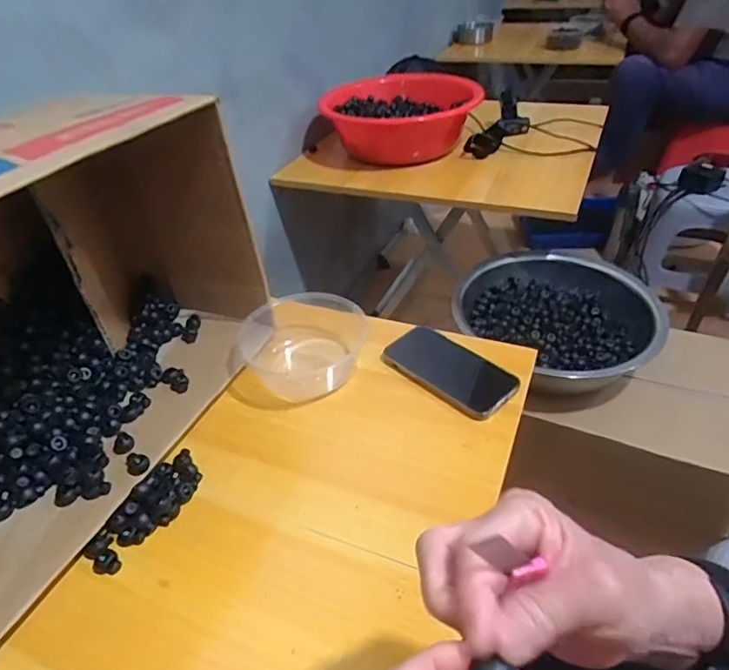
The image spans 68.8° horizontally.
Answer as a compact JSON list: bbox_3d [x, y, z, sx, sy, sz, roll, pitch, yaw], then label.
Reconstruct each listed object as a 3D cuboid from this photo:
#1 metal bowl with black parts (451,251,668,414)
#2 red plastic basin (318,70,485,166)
[{"bbox_3d":[0.330,-0.022,0.915,0.319,0.104,0.328,-23,42,-22],"label":"metal bowl with black parts"},{"bbox_3d":[0.076,-0.446,1.123,0.316,0.124,0.279,7,40,15],"label":"red plastic basin"}]

